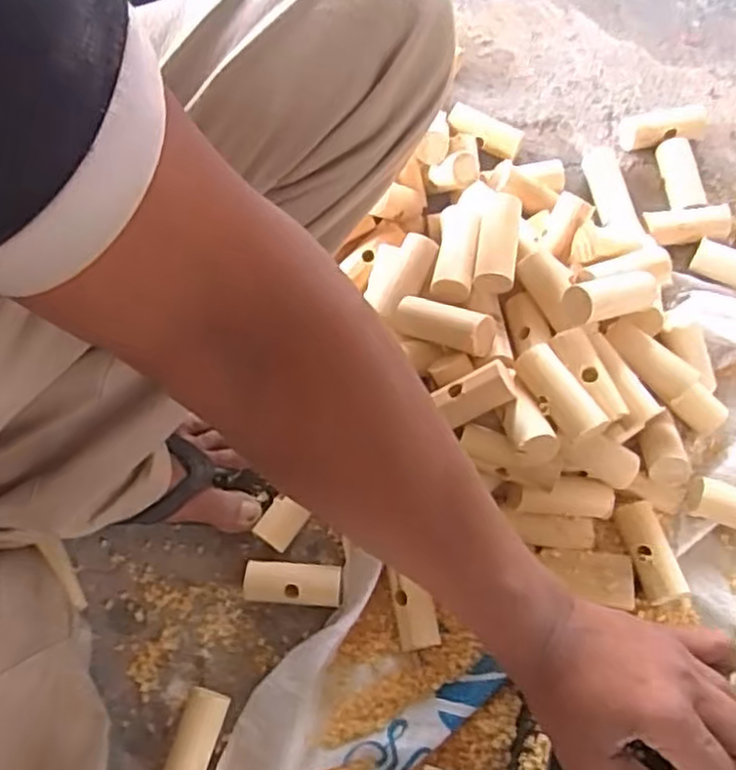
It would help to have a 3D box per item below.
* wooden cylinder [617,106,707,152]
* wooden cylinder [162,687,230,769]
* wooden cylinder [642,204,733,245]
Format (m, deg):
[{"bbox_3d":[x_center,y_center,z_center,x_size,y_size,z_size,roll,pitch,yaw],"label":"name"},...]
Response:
[{"bbox_3d":[0.287,-0.250,0.701,0.081,0.028,0.033,-9,69,-1],"label":"wooden cylinder"},{"bbox_3d":[-0.127,0.261,0.518,0.030,0.024,0.075,13,70,7],"label":"wooden cylinder"},{"bbox_3d":[0.295,-0.146,0.664,0.073,0.029,0.031,-1,69,2],"label":"wooden cylinder"}]

